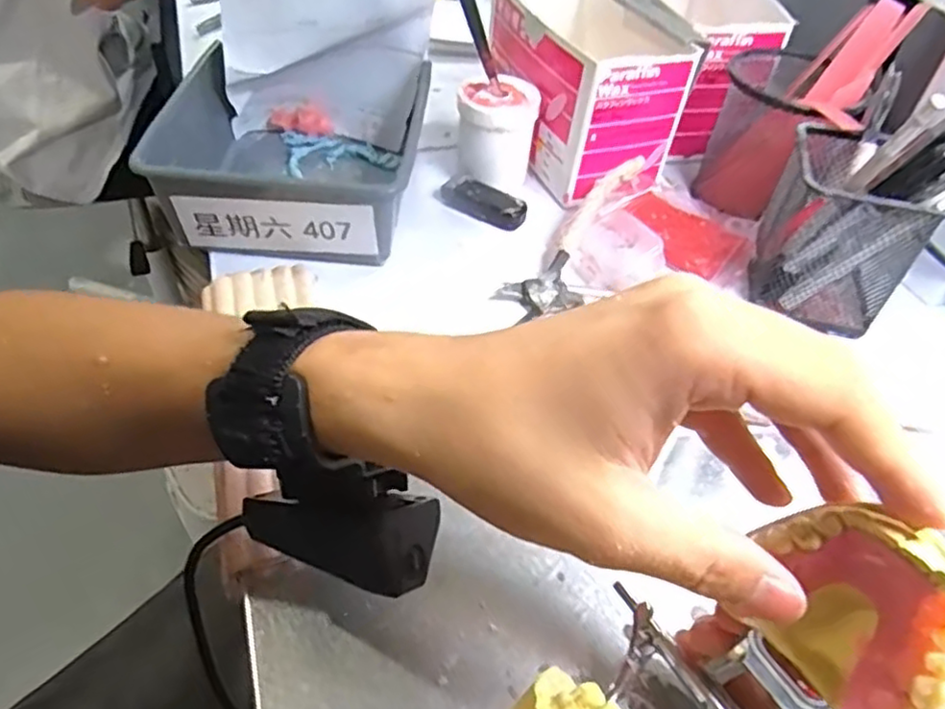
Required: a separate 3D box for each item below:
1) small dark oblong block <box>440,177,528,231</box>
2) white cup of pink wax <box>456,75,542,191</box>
[{"bbox_3d":[0.009,-0.105,0.468,0.062,0.016,0.020,32,54,19],"label":"small dark oblong block"},{"bbox_3d":[0.017,-0.155,0.480,0.054,0.068,0.046,6,48,1],"label":"white cup of pink wax"}]

